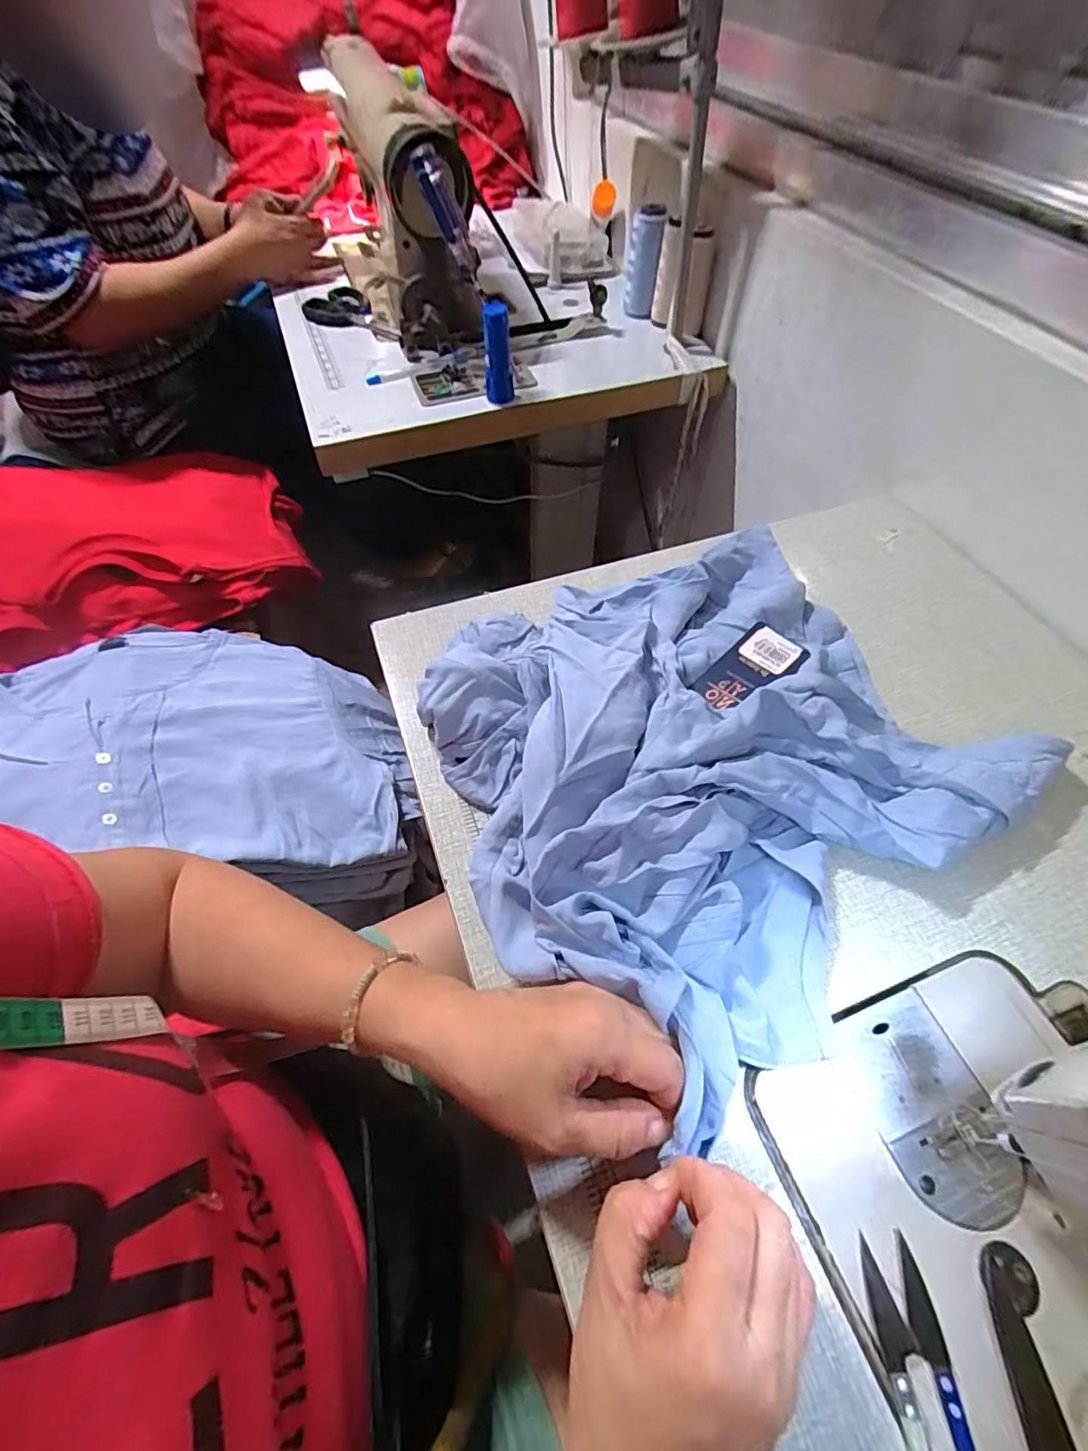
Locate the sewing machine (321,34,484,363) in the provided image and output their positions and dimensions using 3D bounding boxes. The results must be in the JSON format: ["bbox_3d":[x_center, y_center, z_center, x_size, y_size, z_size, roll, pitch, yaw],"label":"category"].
[{"bbox_3d":[-0.191,-0.669,0.746,0.154,0.235,0.536,-13,58,-10],"label":"sewing machine"}]

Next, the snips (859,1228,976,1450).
[{"bbox_3d":[0.157,0.283,0.222,0.026,0.014,0.119,-1,56,-1],"label":"snips"}]

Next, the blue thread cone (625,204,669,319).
[{"bbox_3d":[0.135,-0.626,0.769,0.040,0.117,0.047,4,56,1],"label":"blue thread cone"}]

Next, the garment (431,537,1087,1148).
[{"bbox_3d":[0.109,0.011,0.379,0.349,0.058,0.321,-26,60,-17],"label":"garment"}]

